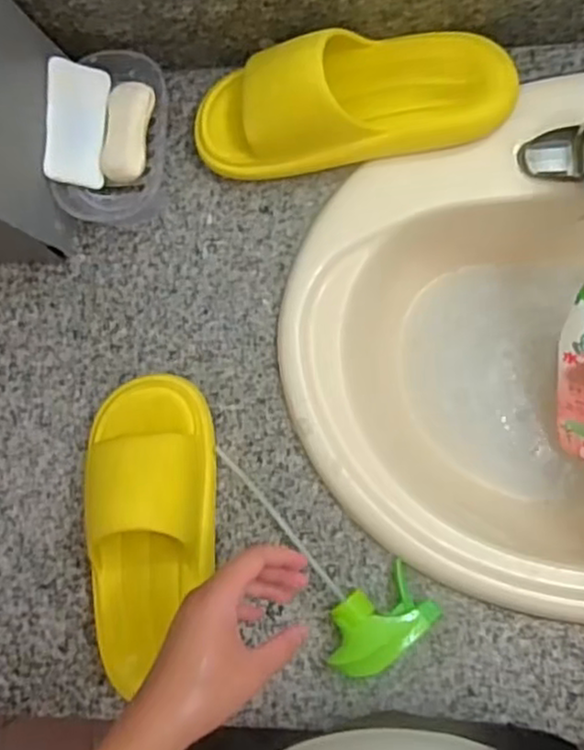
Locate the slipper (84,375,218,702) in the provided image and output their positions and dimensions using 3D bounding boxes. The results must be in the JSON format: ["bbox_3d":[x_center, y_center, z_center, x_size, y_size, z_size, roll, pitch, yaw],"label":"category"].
[{"bbox_3d":[-0.119,0.126,0.584,0.101,0.081,0.243,-5,84,7],"label":"slipper"}]

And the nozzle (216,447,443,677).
[{"bbox_3d":[0.022,0.144,0.585,0.089,0.032,0.215,-39,80,2],"label":"nozzle"}]

